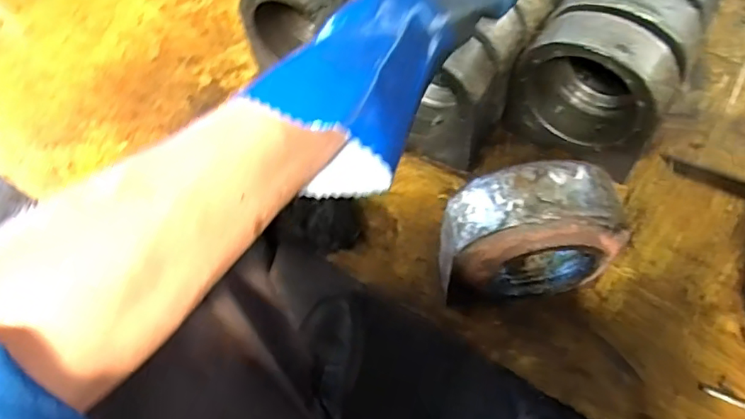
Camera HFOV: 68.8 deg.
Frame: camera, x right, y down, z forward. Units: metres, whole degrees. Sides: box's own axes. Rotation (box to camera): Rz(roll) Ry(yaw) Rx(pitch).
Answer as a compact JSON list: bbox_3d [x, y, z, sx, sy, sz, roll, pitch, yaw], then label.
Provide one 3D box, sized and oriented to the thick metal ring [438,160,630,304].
[{"bbox_3d":[0.202,0.046,0.728,0.211,0.216,0.116,-8,59,0],"label":"thick metal ring"}]

